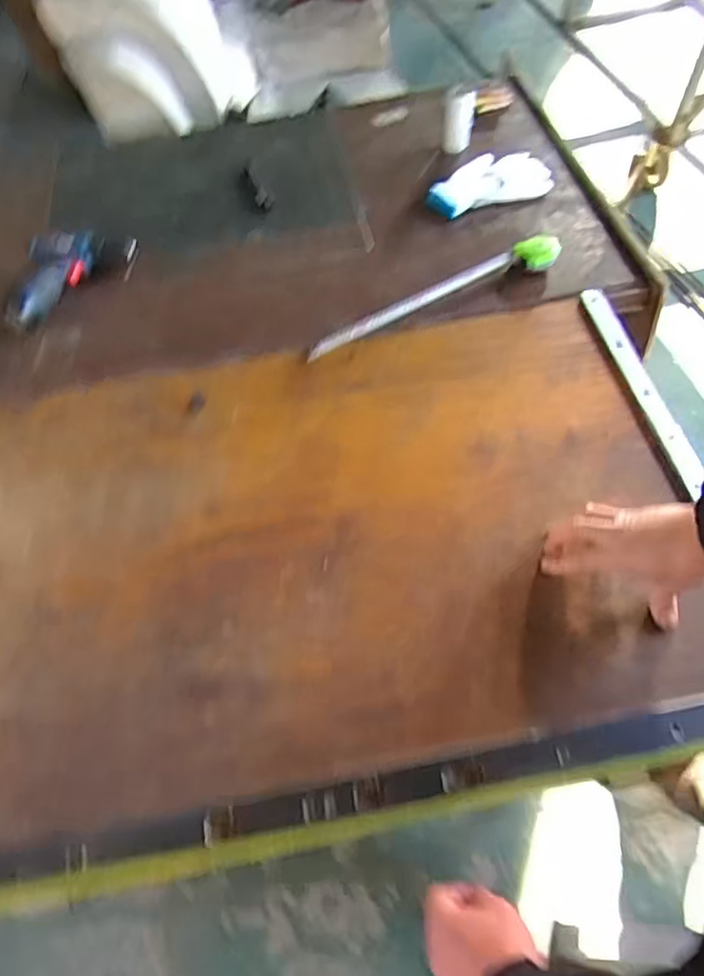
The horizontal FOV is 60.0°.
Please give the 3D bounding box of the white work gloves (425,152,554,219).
[{"bbox_3d":[0.240,-0.544,1.083,0.232,0.033,0.096,-18,59,-7],"label":"white work gloves"}]

